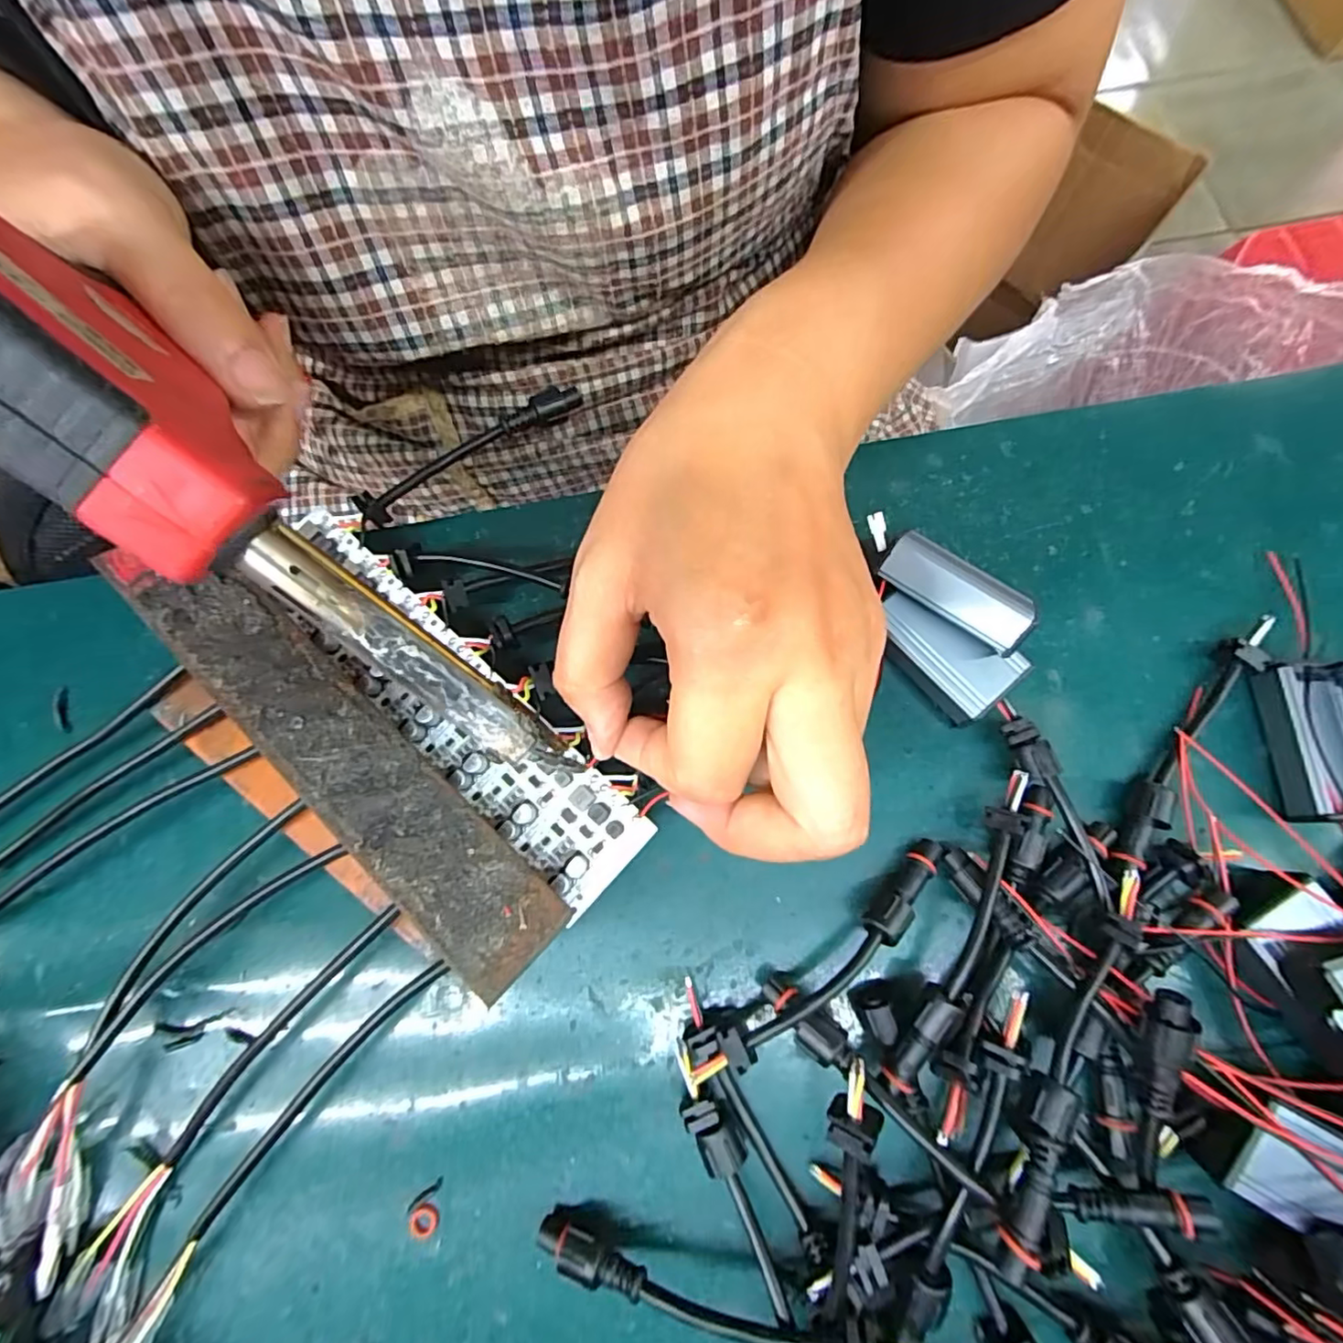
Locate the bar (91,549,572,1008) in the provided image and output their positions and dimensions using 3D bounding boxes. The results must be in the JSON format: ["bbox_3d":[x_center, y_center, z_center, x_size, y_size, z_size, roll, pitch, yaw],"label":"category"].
[{"bbox_3d":[-0.104,0.021,0.180,0.175,0.014,0.031,40,72,15],"label":"bar"}]

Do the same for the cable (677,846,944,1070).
[{"bbox_3d":[0.048,0.091,0.189,0.098,0.025,0.027,-26,70,-12],"label":"cable"}]

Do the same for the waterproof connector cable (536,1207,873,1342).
[{"bbox_3d":[0.011,0.172,0.165,0.104,0.010,0.013,4,66,15],"label":"waterproof connector cable"}]

